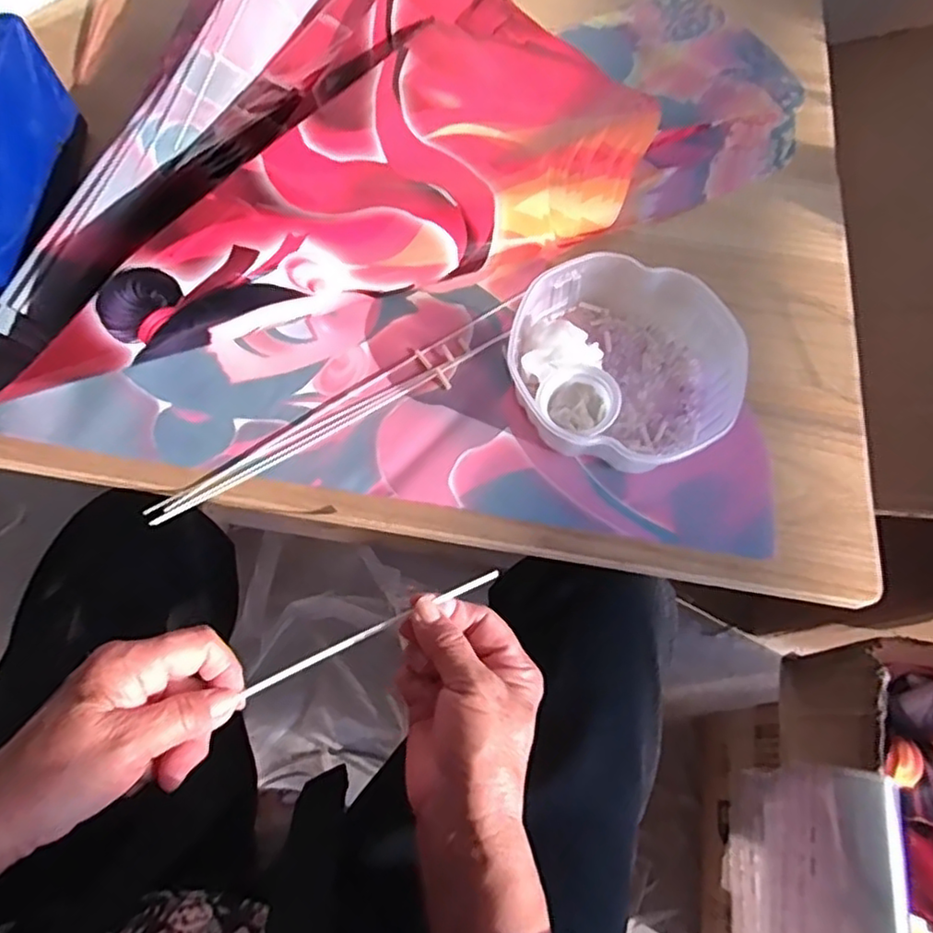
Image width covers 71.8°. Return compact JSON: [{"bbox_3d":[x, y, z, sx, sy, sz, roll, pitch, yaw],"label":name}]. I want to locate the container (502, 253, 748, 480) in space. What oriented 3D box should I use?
[{"bbox_3d":[0.109,-0.072,0.454,0.153,0.048,0.150,1,68,-3],"label":"container"}]

